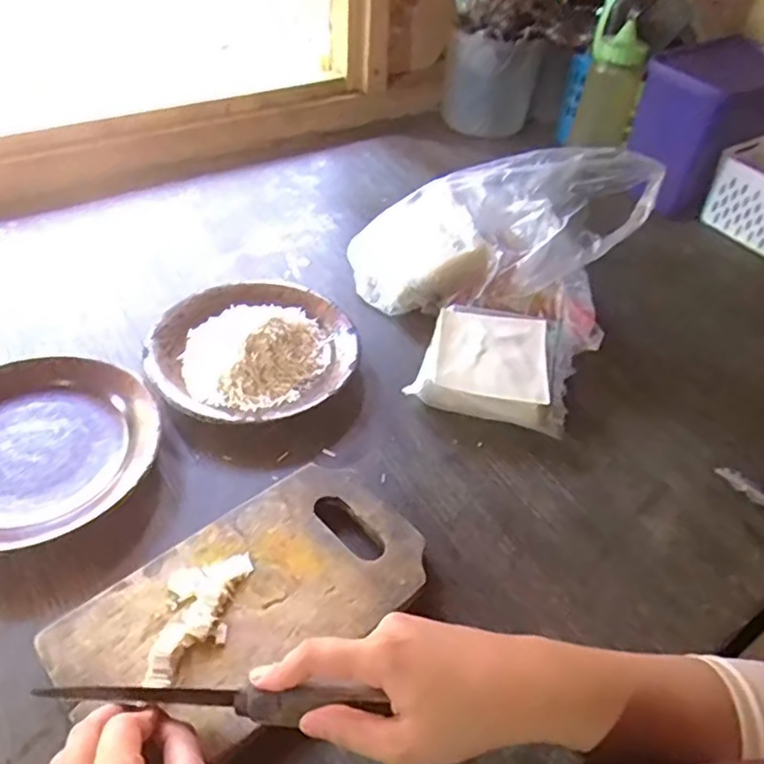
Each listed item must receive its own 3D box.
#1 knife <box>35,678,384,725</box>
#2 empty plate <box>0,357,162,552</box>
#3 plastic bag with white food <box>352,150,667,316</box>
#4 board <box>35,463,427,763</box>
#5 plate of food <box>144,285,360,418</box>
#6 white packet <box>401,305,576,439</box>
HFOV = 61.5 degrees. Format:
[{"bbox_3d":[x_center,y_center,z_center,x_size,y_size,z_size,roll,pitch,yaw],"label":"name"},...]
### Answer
[{"bbox_3d":[-0.093,0.176,0.352,0.185,0.026,0.014,0,45,5],"label":"knife"},{"bbox_3d":[-0.270,0.051,0.497,0.182,0.033,0.164,-29,55,-29],"label":"empty plate"},{"bbox_3d":[0.121,-0.157,0.663,0.309,0.075,0.126,-15,45,11],"label":"plastic bag with white food"},{"bbox_3d":[-0.083,0.146,0.428,0.229,0.026,0.127,-31,55,-30],"label":"board"},{"bbox_3d":[-0.117,-0.034,0.589,0.182,0.047,0.173,3,45,-3],"label":"plate of food"},{"bbox_3d":[0.107,-0.017,0.596,0.132,0.042,0.123,16,46,10],"label":"white packet"}]

